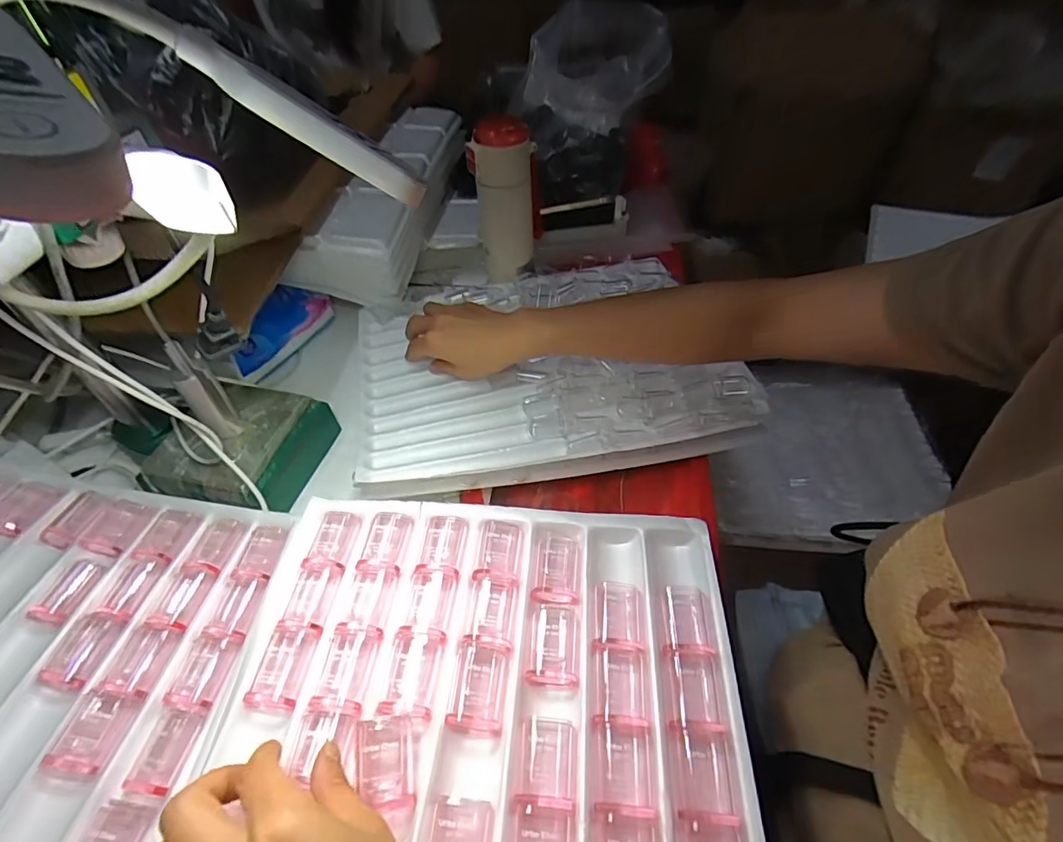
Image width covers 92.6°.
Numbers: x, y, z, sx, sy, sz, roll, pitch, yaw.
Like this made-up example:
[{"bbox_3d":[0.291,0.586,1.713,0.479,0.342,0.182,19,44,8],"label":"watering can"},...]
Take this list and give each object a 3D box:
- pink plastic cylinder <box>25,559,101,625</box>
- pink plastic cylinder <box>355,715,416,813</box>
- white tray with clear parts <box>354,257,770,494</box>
[{"bbox_3d":[-0.344,0.125,0.375,0.018,0.019,0.047,16,50,14],"label":"pink plastic cylinder"},{"bbox_3d":[-0.079,0.183,0.276,0.026,0.025,0.044,-11,45,-4],"label":"pink plastic cylinder"},{"bbox_3d":[0.006,-0.069,0.547,0.379,0.034,0.298,-13,46,-6],"label":"white tray with clear parts"}]

